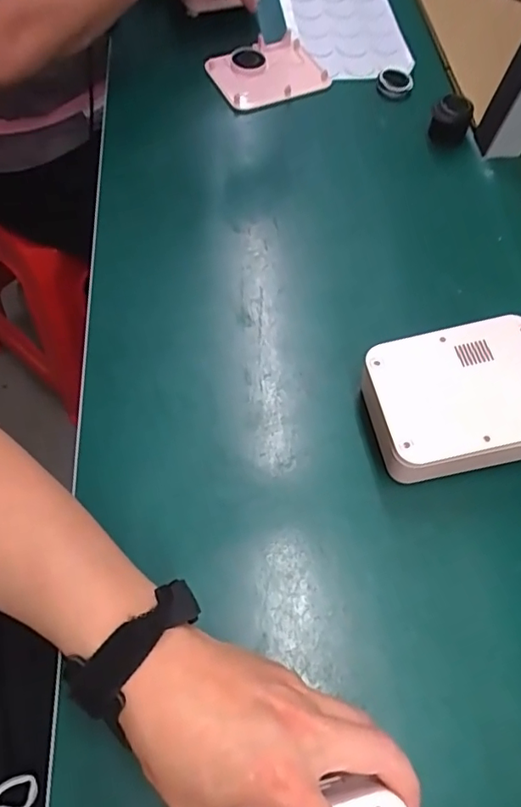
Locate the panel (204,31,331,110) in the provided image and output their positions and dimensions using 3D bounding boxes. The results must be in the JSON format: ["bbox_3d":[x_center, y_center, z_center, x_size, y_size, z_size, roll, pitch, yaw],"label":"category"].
[{"bbox_3d":[0.008,-0.383,0.616,0.123,0.014,0.095,-29,69,-17],"label":"panel"}]

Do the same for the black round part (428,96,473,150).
[{"bbox_3d":[0.203,-0.302,0.568,0.039,0.040,0.033,21,64,7],"label":"black round part"}]

